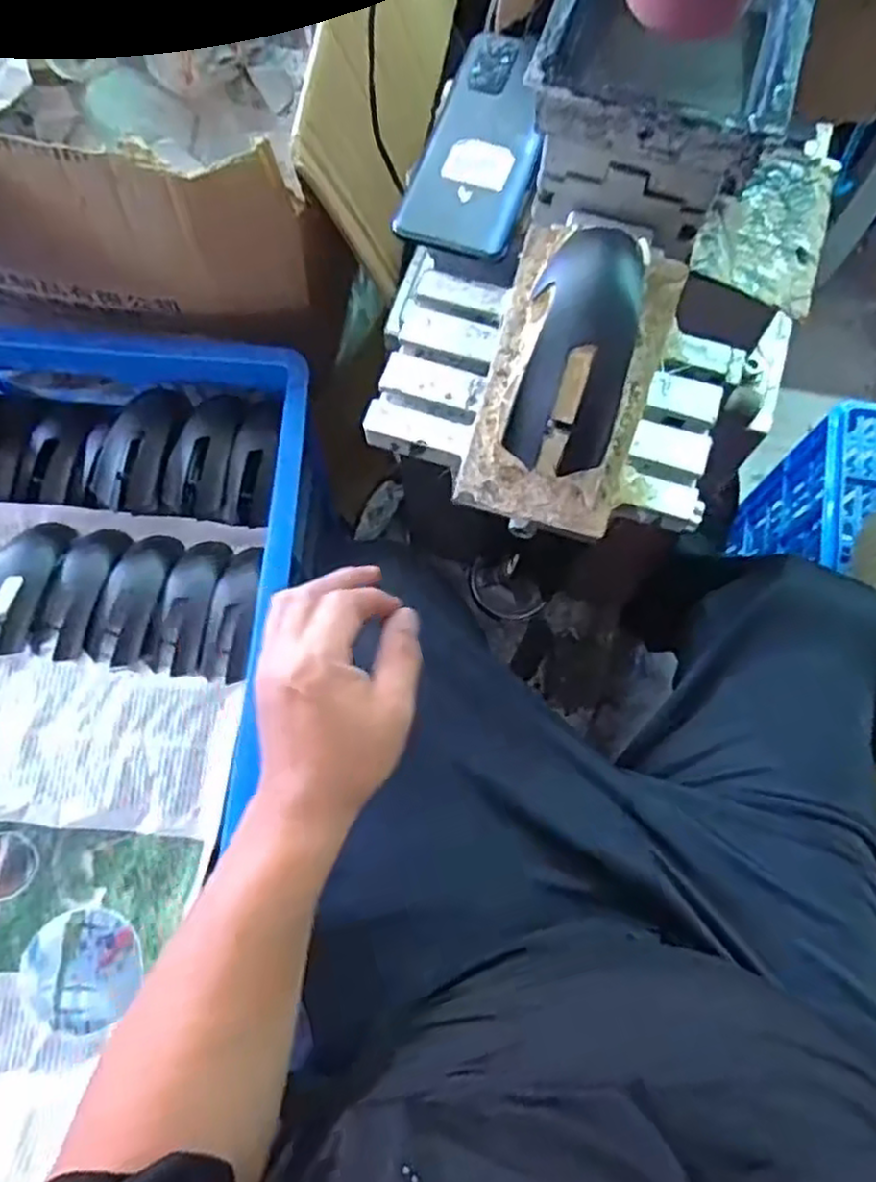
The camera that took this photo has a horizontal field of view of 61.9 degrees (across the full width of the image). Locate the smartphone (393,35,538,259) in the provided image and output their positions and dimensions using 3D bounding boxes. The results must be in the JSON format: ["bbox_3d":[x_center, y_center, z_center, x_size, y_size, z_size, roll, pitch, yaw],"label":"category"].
[{"bbox_3d":[0.027,-0.288,0.467,0.072,0.012,0.163,14,80,13],"label":"smartphone"}]

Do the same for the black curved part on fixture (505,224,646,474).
[{"bbox_3d":[0.070,-0.120,0.358,0.049,0.031,0.118,13,98,4],"label":"black curved part on fixture"}]

